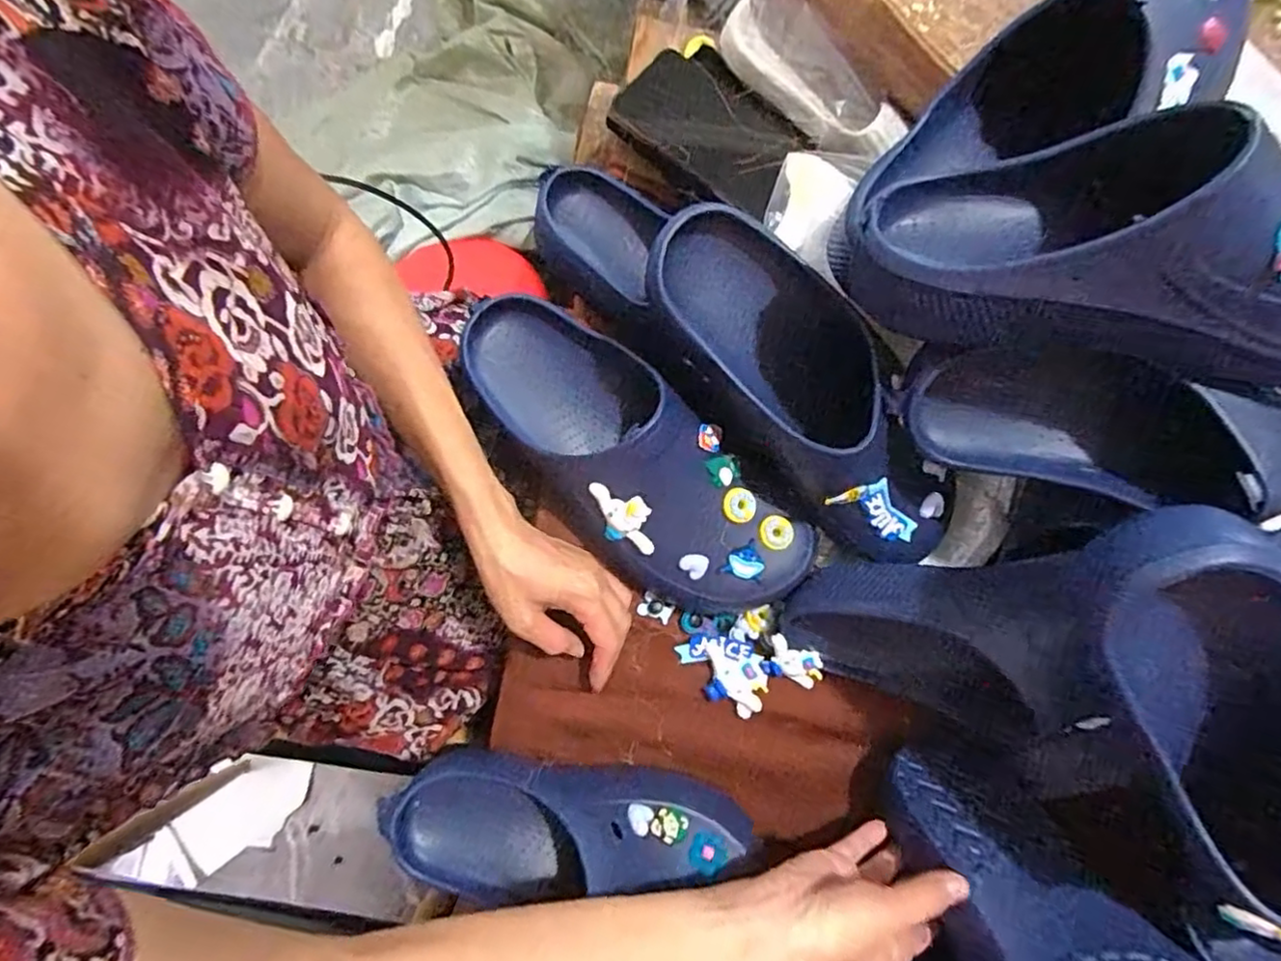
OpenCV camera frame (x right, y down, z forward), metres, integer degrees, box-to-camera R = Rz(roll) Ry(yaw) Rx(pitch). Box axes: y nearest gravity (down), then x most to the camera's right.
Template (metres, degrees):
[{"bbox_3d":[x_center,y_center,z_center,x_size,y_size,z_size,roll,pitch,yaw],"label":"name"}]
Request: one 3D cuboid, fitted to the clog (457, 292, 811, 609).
[{"bbox_3d":[-0.013,-0.018,0.479,0.296,0.098,0.121,41,83,2],"label":"clog"}]

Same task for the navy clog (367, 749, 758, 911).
[{"bbox_3d":[-0.049,0.239,0.441,0.247,0.088,0.086,4,83,-2],"label":"navy clog"}]

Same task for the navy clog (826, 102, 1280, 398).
[{"bbox_3d":[0.231,-0.113,0.305,0.266,0.099,0.110,14,79,19],"label":"navy clog"}]

